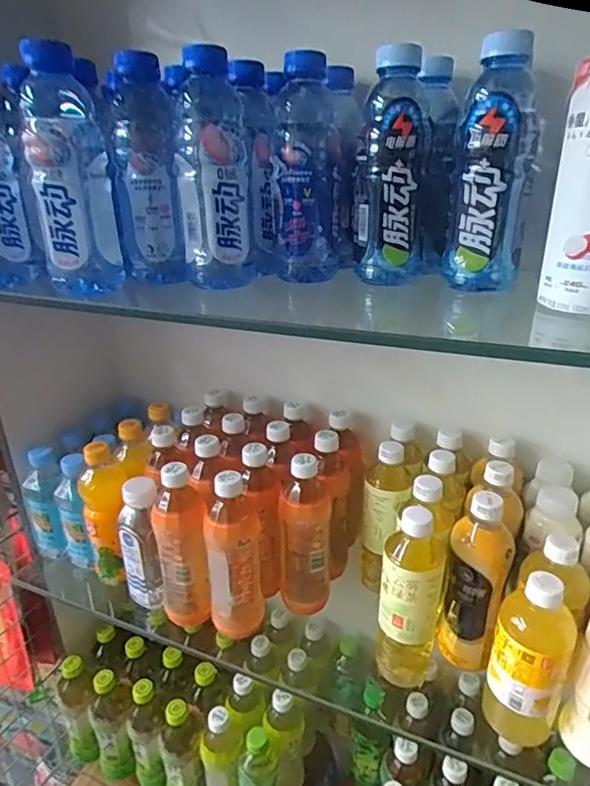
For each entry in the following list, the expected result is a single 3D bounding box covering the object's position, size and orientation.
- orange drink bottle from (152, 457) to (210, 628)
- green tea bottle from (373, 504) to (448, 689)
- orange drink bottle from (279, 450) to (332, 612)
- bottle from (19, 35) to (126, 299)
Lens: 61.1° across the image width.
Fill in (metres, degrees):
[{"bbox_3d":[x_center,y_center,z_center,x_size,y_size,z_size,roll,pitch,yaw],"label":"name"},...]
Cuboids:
[{"bbox_3d":[-0.139,0.182,0.612,0.055,0.211,0.061,-6,24,-10],"label":"orange drink bottle"},{"bbox_3d":[0.124,0.222,0.535,0.063,0.218,0.062,6,25,18],"label":"green tea bottle"},{"bbox_3d":[0.013,0.177,0.627,0.064,0.213,0.058,-2,24,-1],"label":"orange drink bottle"},{"bbox_3d":[-0.204,-0.193,0.459,0.067,0.201,0.061,-10,25,-19],"label":"bottle"}]

